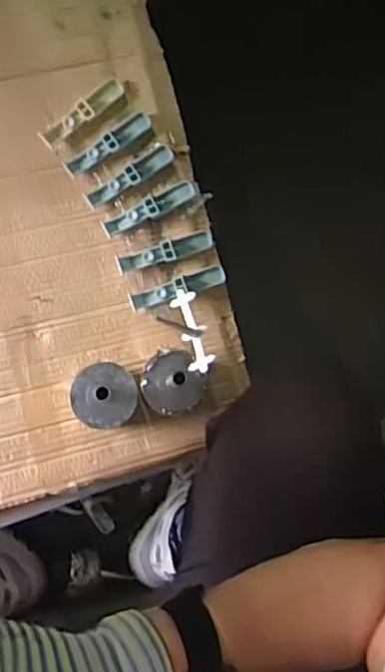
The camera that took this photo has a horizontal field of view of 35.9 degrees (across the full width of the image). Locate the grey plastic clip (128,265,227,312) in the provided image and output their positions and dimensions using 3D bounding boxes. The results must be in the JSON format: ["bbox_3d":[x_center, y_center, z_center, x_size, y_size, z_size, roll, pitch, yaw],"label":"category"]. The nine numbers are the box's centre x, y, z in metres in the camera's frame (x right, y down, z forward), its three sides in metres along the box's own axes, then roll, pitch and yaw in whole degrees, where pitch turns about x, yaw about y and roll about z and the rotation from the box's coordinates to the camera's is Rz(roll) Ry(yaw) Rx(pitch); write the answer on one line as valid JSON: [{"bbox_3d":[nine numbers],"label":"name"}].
[{"bbox_3d":[-0.015,-0.051,0.626,0.106,0.019,0.021,-18,88,-9],"label":"grey plastic clip"}]

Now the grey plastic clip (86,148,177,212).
[{"bbox_3d":[-0.065,-0.168,0.629,0.107,0.010,0.020,-34,90,-9],"label":"grey plastic clip"}]

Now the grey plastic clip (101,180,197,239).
[{"bbox_3d":[-0.044,-0.135,0.629,0.108,0.015,0.021,-27,89,-9],"label":"grey plastic clip"}]

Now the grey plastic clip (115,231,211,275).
[{"bbox_3d":[-0.028,-0.090,0.629,0.106,0.017,0.023,-18,88,-9],"label":"grey plastic clip"}]

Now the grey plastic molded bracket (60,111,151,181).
[{"bbox_3d":[-0.088,-0.204,0.629,0.106,0.009,0.022,-35,90,-9],"label":"grey plastic molded bracket"}]

